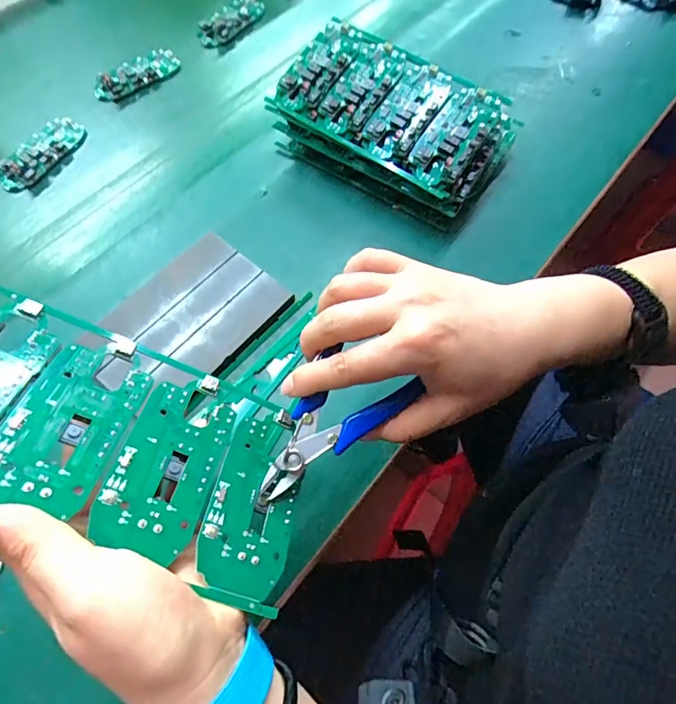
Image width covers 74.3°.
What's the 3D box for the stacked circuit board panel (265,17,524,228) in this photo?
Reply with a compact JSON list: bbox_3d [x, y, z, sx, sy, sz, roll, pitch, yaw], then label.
[{"bbox_3d":[0.050,-0.215,0.418,0.201,0.076,0.121,29,67,9],"label":"stacked circuit board panel"}]

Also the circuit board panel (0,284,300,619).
[{"bbox_3d":[-0.103,0.043,0.215,0.184,0.004,0.105,26,46,-17],"label":"circuit board panel"}]

